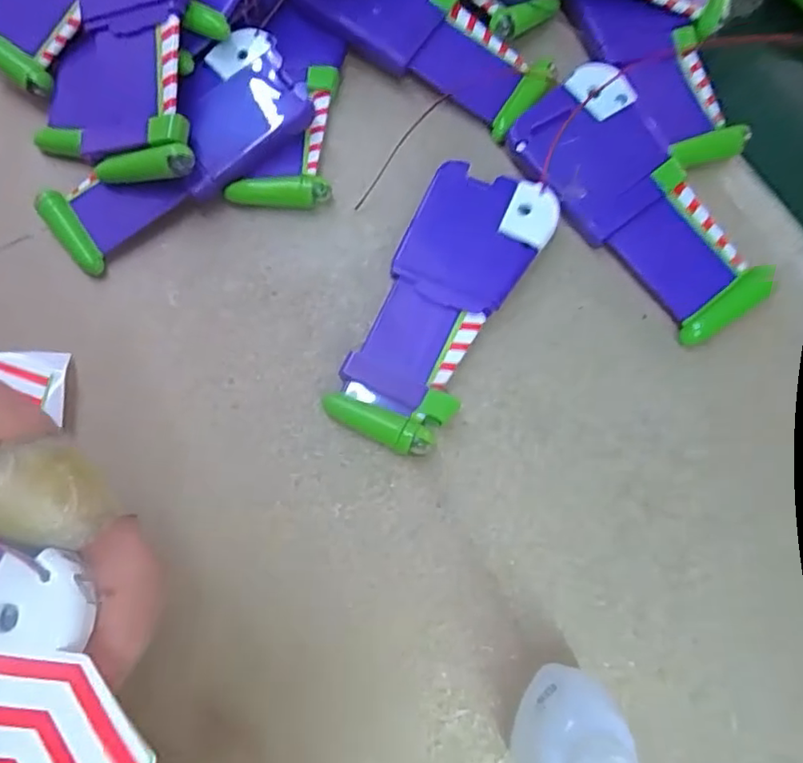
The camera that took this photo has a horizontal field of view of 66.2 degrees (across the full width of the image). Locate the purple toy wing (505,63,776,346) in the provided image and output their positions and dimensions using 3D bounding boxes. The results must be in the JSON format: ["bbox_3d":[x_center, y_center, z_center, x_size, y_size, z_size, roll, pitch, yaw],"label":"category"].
[{"bbox_3d":[0.094,-0.072,0.247,0.049,0.017,0.117,-31,75,-7],"label":"purple toy wing"}]

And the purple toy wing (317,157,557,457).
[{"bbox_3d":[0.015,-0.030,0.242,0.049,0.012,0.117,26,76,9],"label":"purple toy wing"}]

